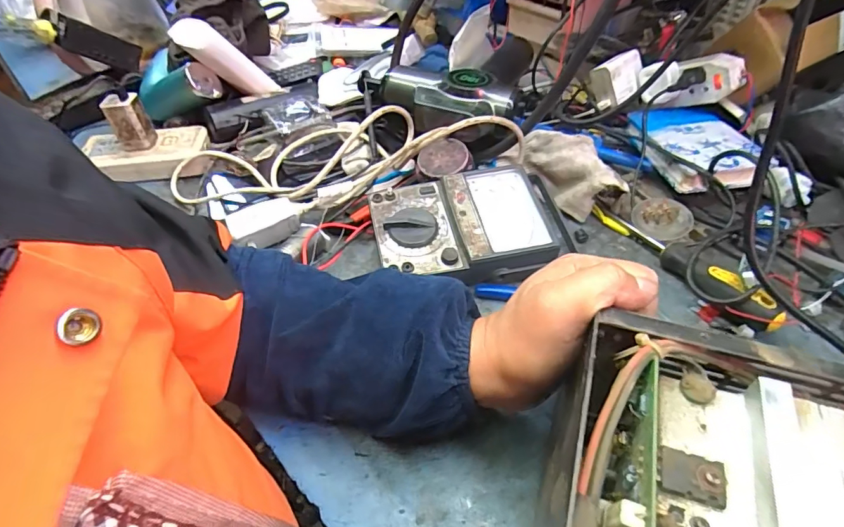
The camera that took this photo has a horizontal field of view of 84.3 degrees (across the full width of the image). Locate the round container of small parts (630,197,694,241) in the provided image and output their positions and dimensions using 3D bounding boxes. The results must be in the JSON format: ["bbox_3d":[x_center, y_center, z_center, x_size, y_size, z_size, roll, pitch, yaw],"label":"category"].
[{"bbox_3d":[0.246,-0.043,0.473,0.052,0.021,0.046,8,48,10],"label":"round container of small parts"}]

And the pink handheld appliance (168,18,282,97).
[{"bbox_3d":[-0.236,-0.245,0.578,0.044,0.141,0.049,-49,54,9],"label":"pink handheld appliance"}]

